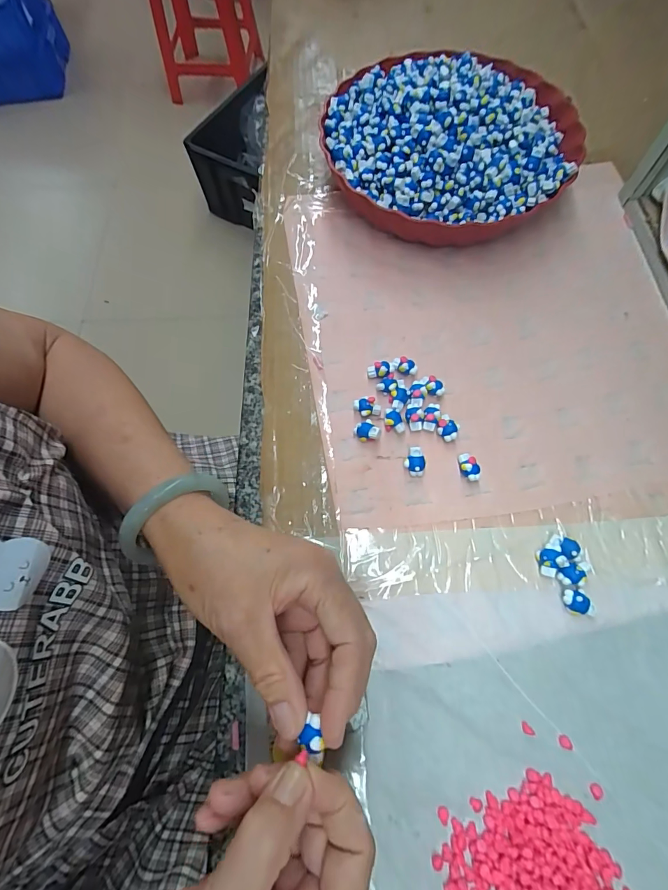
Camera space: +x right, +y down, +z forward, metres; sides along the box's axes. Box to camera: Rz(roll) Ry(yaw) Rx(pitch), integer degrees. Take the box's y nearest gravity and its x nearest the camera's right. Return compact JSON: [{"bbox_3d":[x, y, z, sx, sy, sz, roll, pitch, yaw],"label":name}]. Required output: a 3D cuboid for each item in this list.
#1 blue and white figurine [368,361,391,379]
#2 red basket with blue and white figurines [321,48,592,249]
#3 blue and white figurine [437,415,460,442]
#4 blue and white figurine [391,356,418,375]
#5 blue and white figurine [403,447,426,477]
[{"bbox_3d":[0.037,-0.062,0.333,0.018,0.012,0.013,2,68,2],"label":"blue and white figurine"},{"bbox_3d":[0.109,-0.290,0.384,0.224,0.072,0.227,0,68,1],"label":"red basket with blue and white figurines"},{"bbox_3d":[0.090,-0.013,0.314,0.018,0.011,0.015,40,74,15],"label":"blue and white figurine"},{"bbox_3d":[0.059,-0.065,0.334,0.021,0.011,0.012,25,71,10],"label":"blue and white figurine"},{"bbox_3d":[0.062,0.013,0.304,0.016,0.012,0.019,13,69,6],"label":"blue and white figurine"}]

